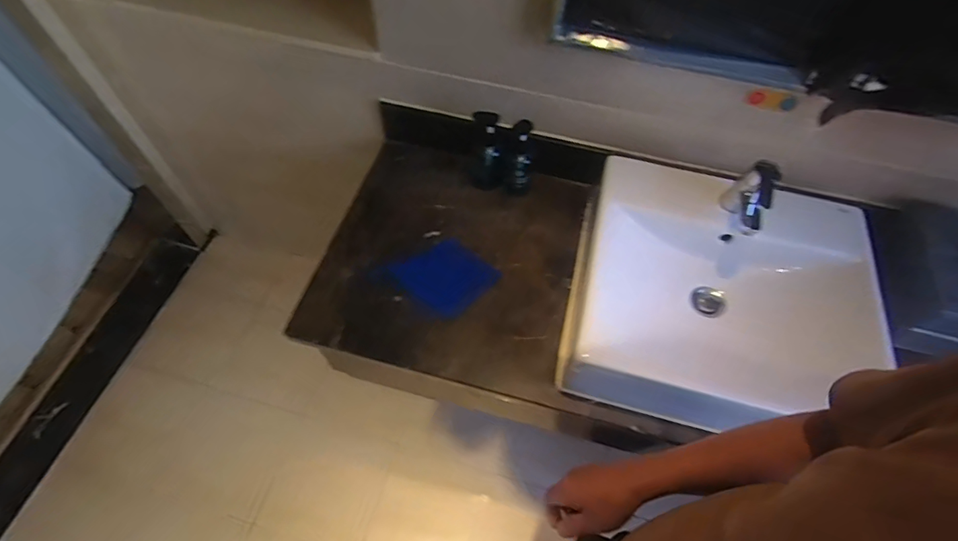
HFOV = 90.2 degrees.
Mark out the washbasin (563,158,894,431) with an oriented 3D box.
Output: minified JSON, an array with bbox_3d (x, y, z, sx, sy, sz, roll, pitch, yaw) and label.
[{"bbox_3d":[0.428,0.044,0.820,0.499,0.130,0.439,11,60,4],"label":"washbasin"}]

